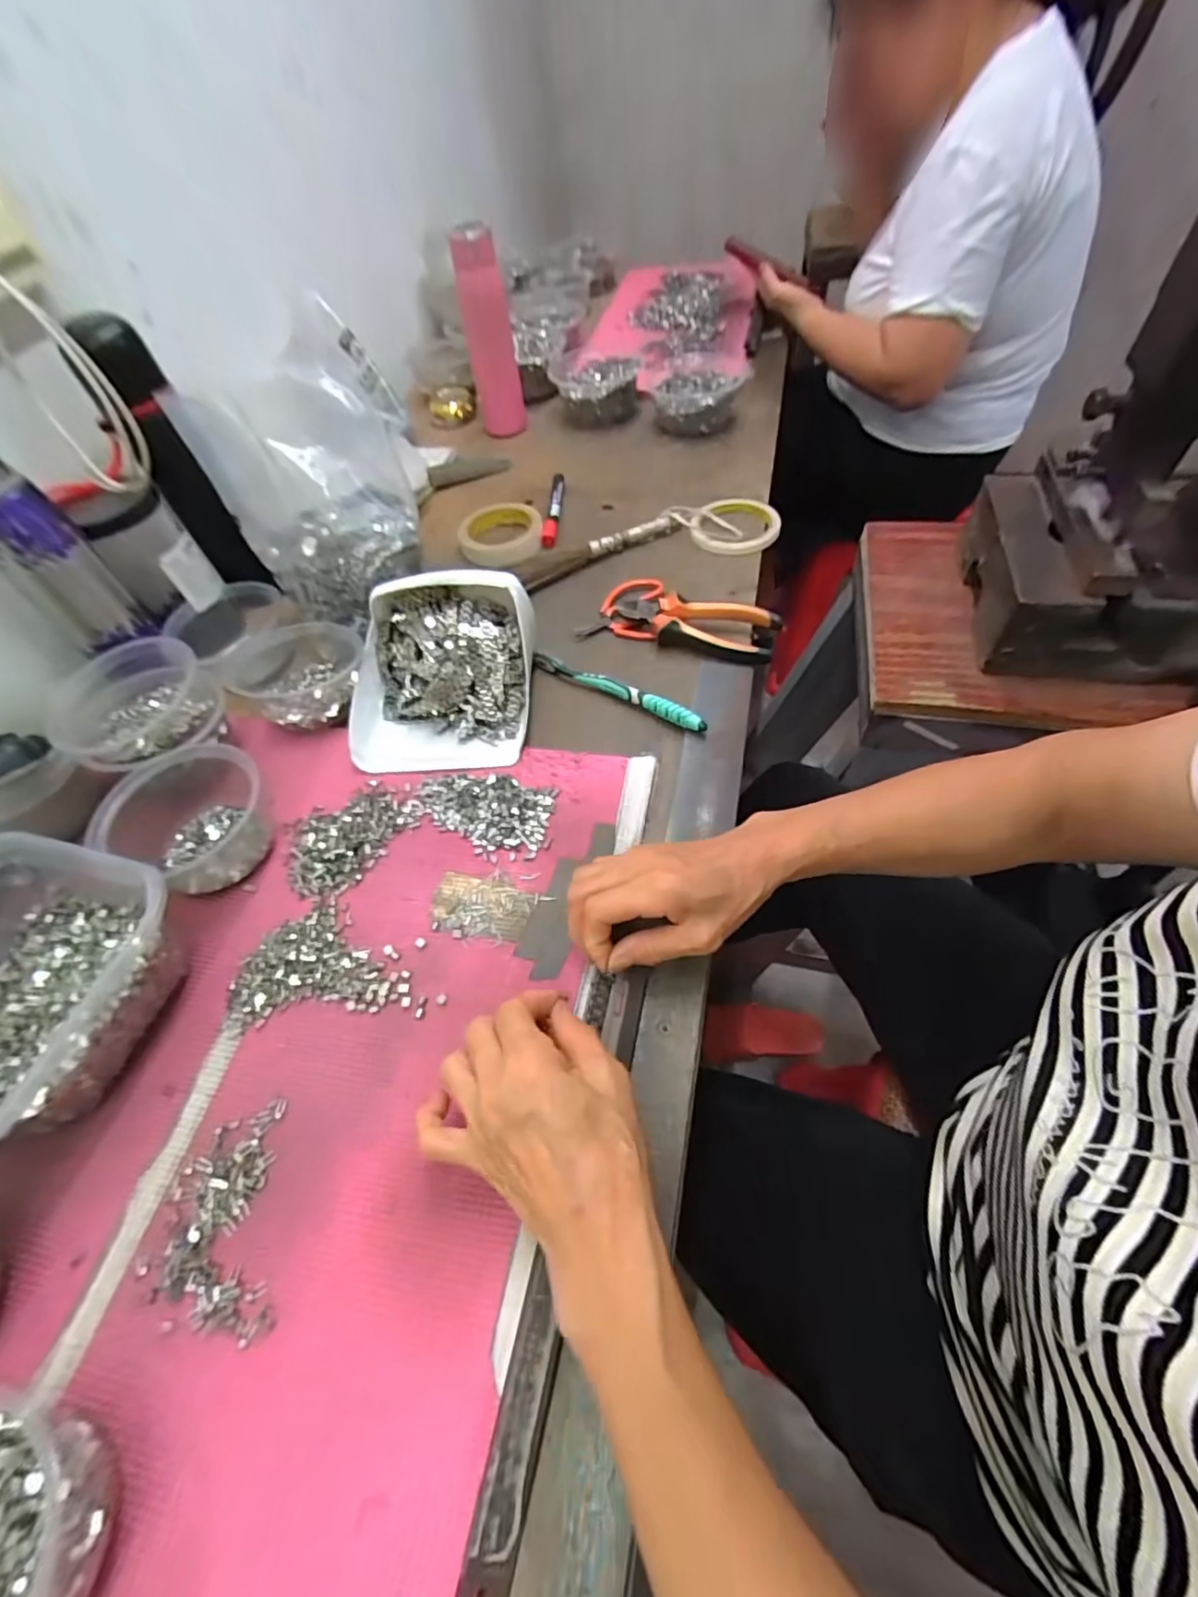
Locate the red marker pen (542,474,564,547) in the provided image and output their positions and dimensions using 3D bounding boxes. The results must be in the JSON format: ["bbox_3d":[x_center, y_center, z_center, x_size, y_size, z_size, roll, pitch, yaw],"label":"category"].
[{"bbox_3d":[-0.054,-0.355,0.712,0.015,0.017,0.141,0,55,6],"label":"red marker pen"}]

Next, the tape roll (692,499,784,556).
[{"bbox_3d":[0.153,-0.309,0.659,0.095,0.014,0.098,-3,55,4],"label":"tape roll"}]

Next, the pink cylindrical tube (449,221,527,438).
[{"bbox_3d":[-0.149,-0.628,0.792,0.061,0.214,0.061,-17,54,-4],"label":"pink cylindrical tube"}]

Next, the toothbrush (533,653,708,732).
[{"bbox_3d":[0.014,-0.098,0.521,0.181,0.018,0.012,28,62,22],"label":"toothbrush"}]

